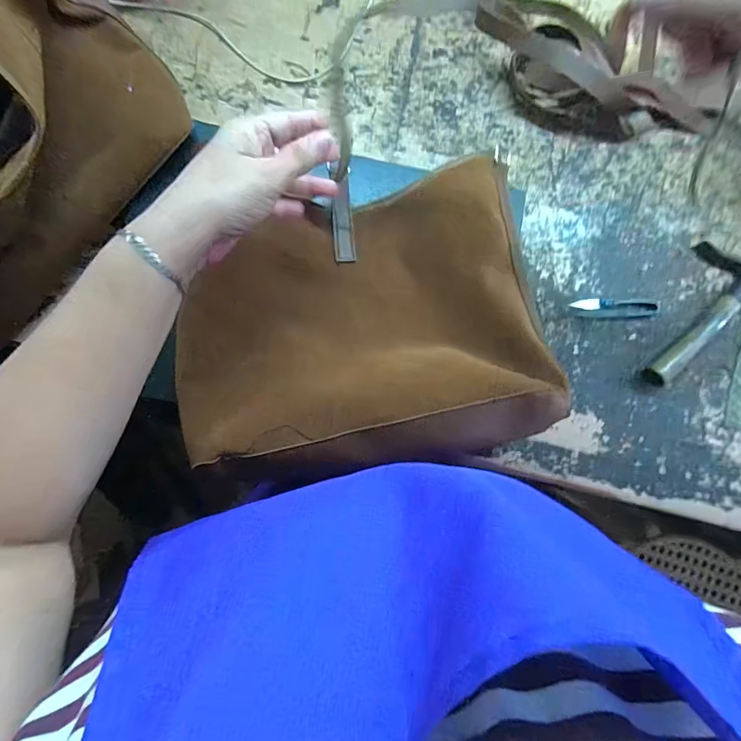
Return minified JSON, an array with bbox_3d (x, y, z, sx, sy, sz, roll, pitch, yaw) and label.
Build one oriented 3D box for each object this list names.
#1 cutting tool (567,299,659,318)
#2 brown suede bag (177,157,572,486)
[{"bbox_3d":[0.281,-0.072,0.478,0.100,0.007,0.021,-2,82,-5],"label":"cutting tool"},{"bbox_3d":[0.004,-0.051,0.366,0.330,0.072,0.254,-12,83,-6],"label":"brown suede bag"}]

